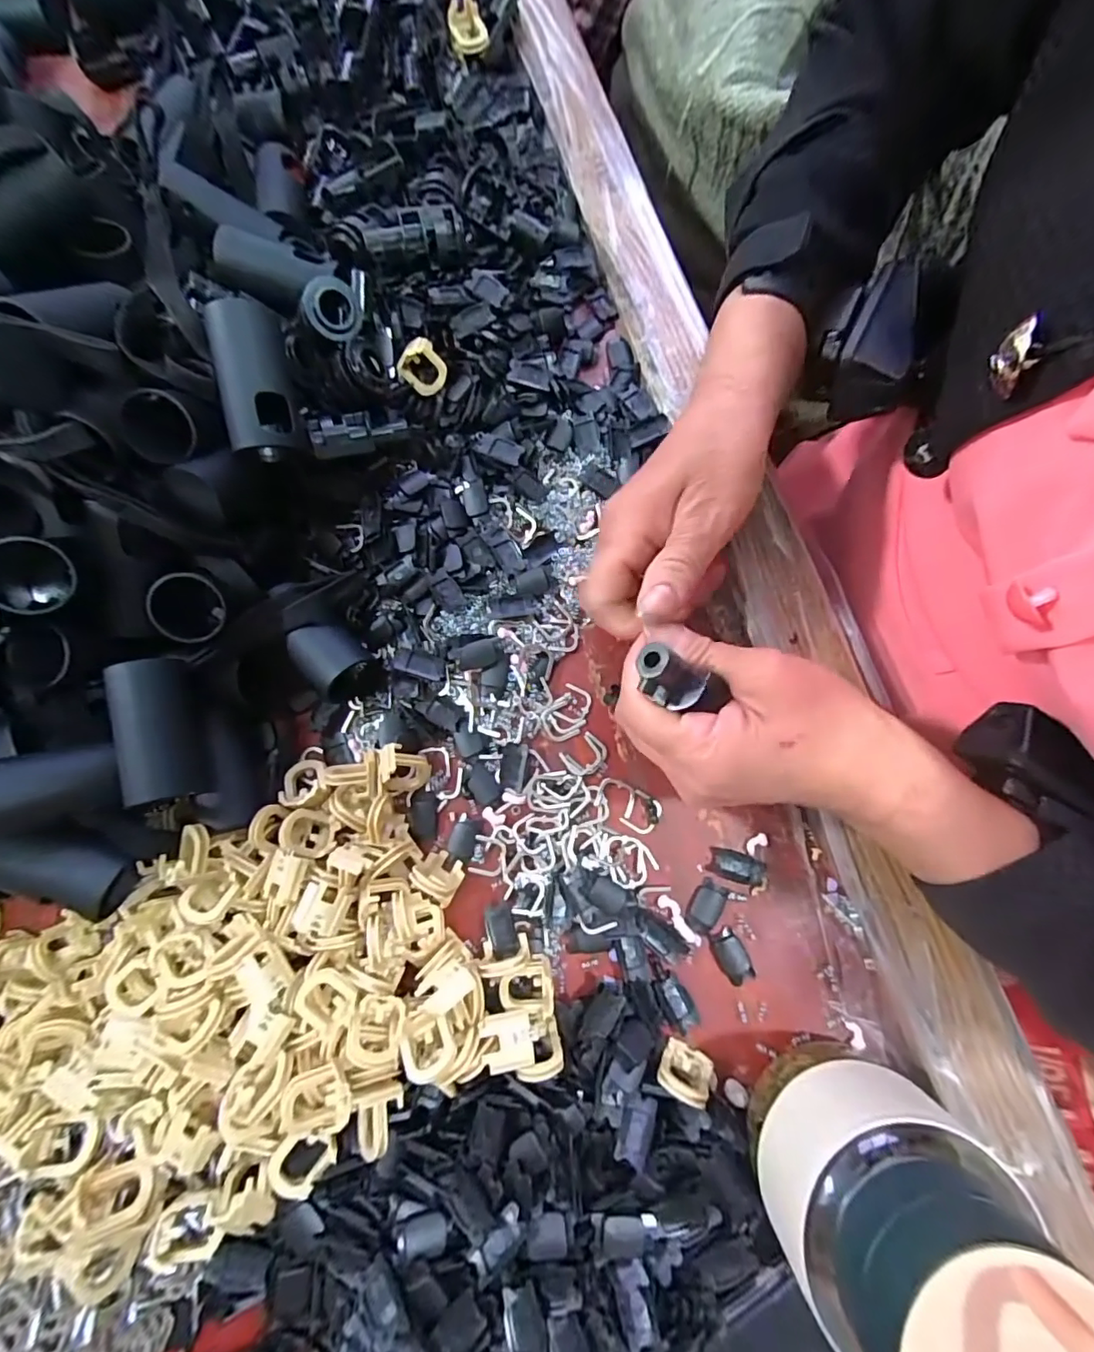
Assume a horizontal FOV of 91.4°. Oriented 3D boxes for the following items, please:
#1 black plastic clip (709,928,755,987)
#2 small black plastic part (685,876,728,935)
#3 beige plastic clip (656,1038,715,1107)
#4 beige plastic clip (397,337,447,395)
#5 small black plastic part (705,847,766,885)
[{"bbox_3d":[0.086,0.131,0.249,0.014,0.004,0.023,-30,79,-4],"label":"black plastic clip"},{"bbox_3d":[0.076,0.111,0.255,0.015,0.004,0.025,25,80,7],"label":"small black plastic part"},{"bbox_3d":[0.061,0.172,0.229,0.023,0.020,0.014,28,80,7],"label":"beige plastic clip"},{"bbox_3d":[-0.068,-0.171,0.296,0.023,0.024,0.011,-36,37,24],"label":"beige plastic clip"},{"bbox_3d":[0.092,0.092,0.257,0.026,0.004,0.013,16,79,5],"label":"small black plastic part"}]

